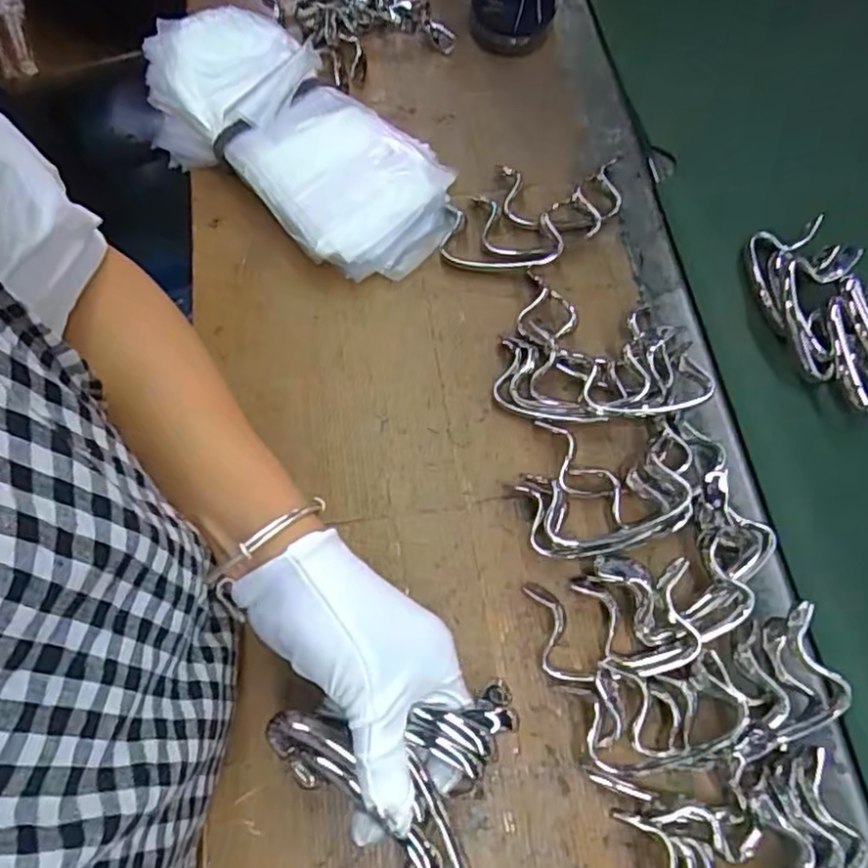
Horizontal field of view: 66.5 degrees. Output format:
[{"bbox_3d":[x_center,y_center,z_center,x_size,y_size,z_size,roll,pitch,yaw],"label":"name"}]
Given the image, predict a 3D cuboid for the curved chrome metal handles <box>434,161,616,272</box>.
[{"bbox_3d":[0.075,-0.161,0.485,0.144,0.022,0.074,-33,72,-13],"label":"curved chrome metal handles"}]

